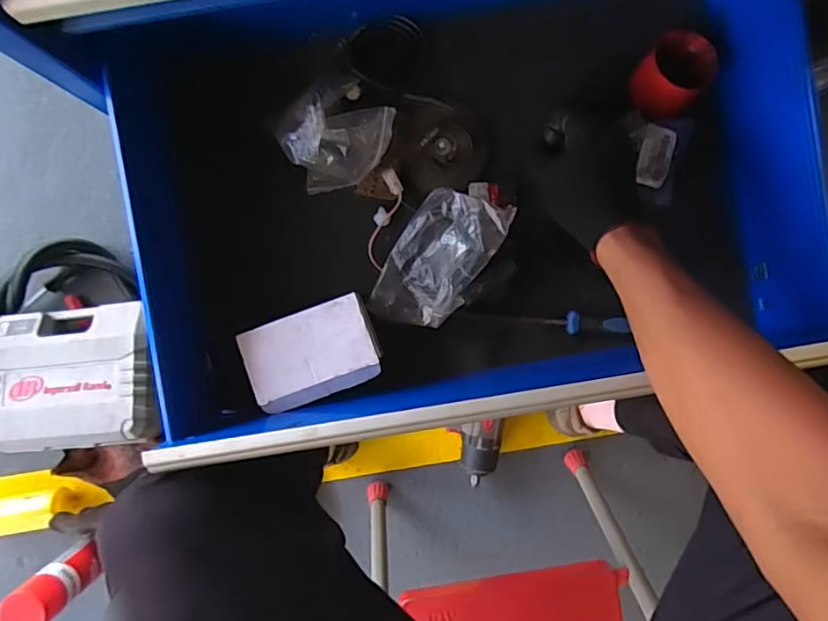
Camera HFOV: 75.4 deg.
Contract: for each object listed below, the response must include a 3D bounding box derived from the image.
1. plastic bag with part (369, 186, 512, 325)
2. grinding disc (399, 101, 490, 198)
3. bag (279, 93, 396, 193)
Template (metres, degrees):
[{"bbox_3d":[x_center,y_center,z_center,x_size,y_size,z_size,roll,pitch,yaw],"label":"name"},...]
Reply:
[{"bbox_3d":[0.024,-0.049,0.535,0.088,0.047,0.148,31,90,-2],"label":"plastic bag with part"},{"bbox_3d":[0.031,-0.169,0.556,0.089,0.015,0.086,0,91,-2],"label":"grinding disc"},{"bbox_3d":[-0.070,-0.168,0.527,0.109,0.064,0.085,-29,92,-2],"label":"bag"}]

